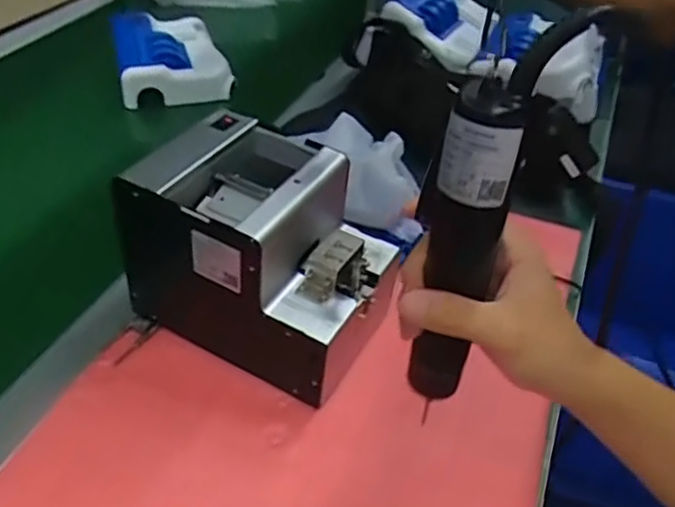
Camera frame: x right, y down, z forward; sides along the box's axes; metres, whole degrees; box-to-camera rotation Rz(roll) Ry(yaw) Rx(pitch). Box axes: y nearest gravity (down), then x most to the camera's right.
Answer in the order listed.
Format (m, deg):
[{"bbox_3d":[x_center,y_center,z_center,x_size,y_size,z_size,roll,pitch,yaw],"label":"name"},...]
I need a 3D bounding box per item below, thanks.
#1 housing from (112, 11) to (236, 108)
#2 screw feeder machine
[{"bbox_3d":[-0.219,-0.267,0.825,0.129,0.084,0.159,-14,43,-17],"label":"housing"},{"bbox_3d":[-0.052,-0.002,0.500,0.169,0.138,0.125,20,44,20],"label":"screw feeder machine"}]

